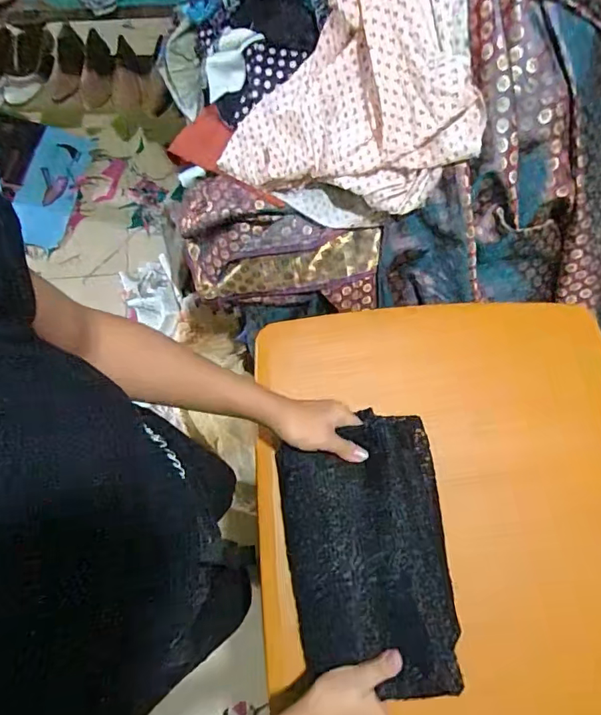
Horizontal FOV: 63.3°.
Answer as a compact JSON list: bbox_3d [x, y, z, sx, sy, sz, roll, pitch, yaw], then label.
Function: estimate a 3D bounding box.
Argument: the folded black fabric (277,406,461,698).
[{"bbox_3d":[0.069,0.198,0.501,0.165,0.026,0.254,-15,70,10],"label":"folded black fabric"}]

